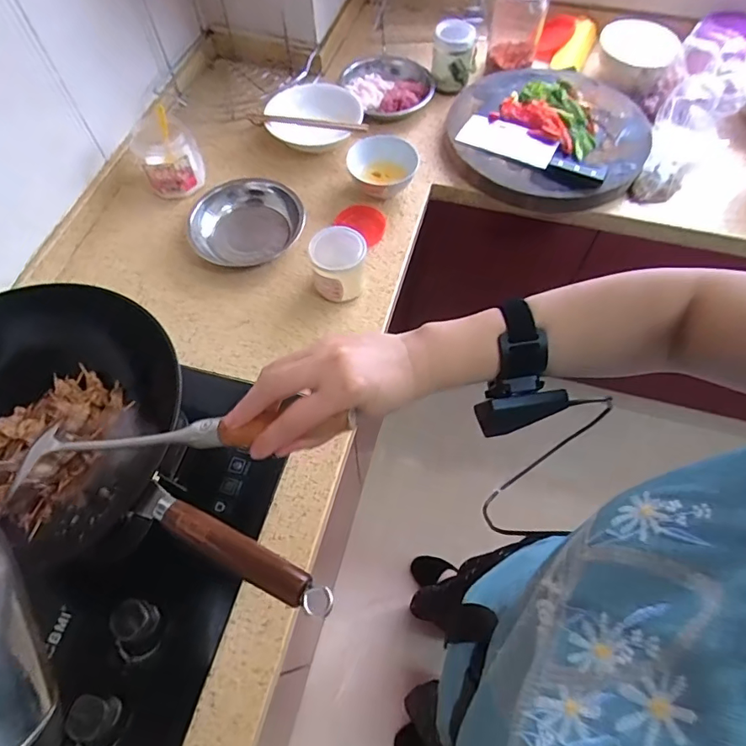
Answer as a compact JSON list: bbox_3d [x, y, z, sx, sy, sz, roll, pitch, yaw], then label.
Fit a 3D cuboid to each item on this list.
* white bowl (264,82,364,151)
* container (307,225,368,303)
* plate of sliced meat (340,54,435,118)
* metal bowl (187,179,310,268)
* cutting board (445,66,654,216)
[{"bbox_3d":[-0.122,-0.519,1.025,0.176,0.067,0.176,0,61,0],"label":"white bowl"},{"bbox_3d":[-0.055,-0.170,0.809,0.084,0.089,0.089,1,61,1],"label":"container"},{"bbox_3d":[0.037,-0.627,1.094,0.187,0.035,0.211,-37,68,-18],"label":"plate of sliced meat"},{"bbox_3d":[-0.218,-0.267,0.892,0.188,0.050,0.162,2,61,1],"label":"metal bowl"},{"bbox_3d":[0.338,-0.473,0.997,0.390,0.068,0.391,-39,67,-17],"label":"cutting board"}]

